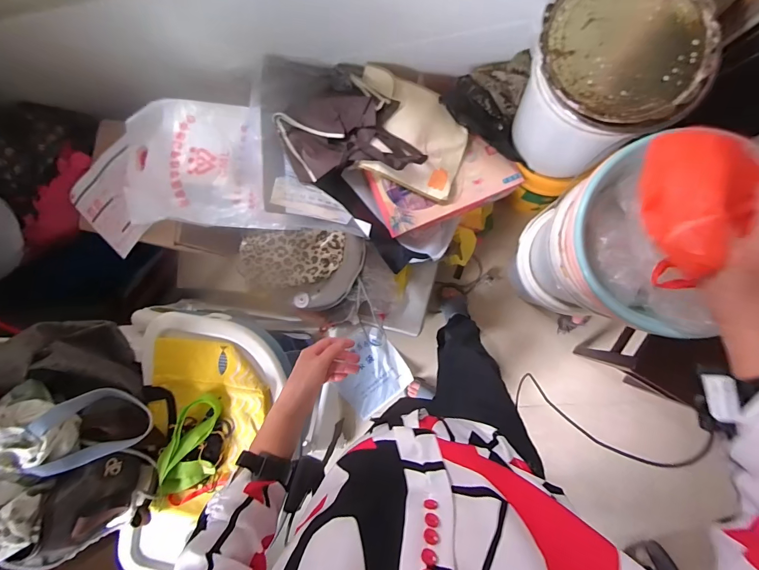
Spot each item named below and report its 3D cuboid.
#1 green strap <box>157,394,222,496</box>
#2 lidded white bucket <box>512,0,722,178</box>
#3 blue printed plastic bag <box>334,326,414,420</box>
[{"bbox_3d":[-0.358,0.312,0.693,0.091,0.036,0.206,14,90,9],"label":"green strap"},{"bbox_3d":[0.485,-0.440,0.837,0.295,0.334,0.295,0,87,9],"label":"lidded white bucket"},{"bbox_3d":[-0.047,0.337,1.447,0.270,0.040,0.294,-37,90,-1],"label":"blue printed plastic bag"}]

